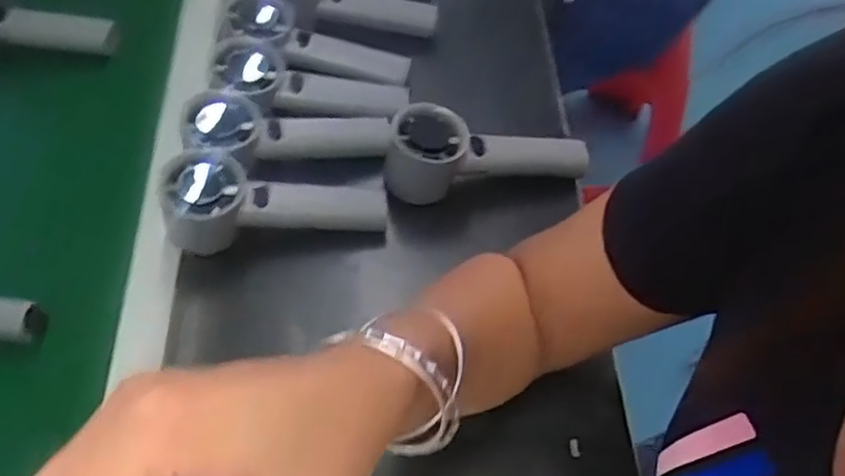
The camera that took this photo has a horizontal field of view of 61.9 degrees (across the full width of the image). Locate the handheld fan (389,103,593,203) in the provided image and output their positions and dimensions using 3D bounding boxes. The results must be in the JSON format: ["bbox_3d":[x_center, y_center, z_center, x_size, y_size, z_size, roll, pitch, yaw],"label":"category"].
[{"bbox_3d":[0.049,-0.061,0.544,0.161,0.056,0.053,1,55,-16],"label":"handheld fan"}]

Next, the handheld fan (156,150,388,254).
[{"bbox_3d":[-0.106,-0.020,0.510,0.160,0.053,0.051,4,54,-20],"label":"handheld fan"}]

